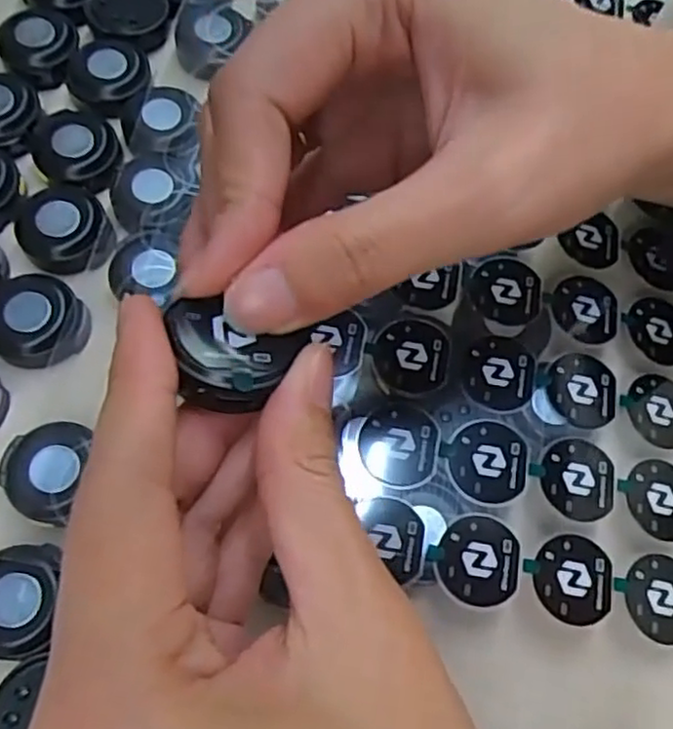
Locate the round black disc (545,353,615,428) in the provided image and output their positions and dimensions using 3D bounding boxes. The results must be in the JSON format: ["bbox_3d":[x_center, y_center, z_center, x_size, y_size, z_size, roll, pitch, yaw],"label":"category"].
[{"bbox_3d":[0.078,0.007,0.218,0.022,0.004,0.023,2,67,-5],"label":"round black disc"}]

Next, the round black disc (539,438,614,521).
[{"bbox_3d":[0.073,0.034,0.209,0.022,0.004,0.024,2,67,-5],"label":"round black disc"}]

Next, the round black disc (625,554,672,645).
[{"bbox_3d":[0.094,0.068,0.201,0.023,0.004,0.024,5,66,-11],"label":"round black disc"}]

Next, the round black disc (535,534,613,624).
[{"bbox_3d":[0.068,0.061,0.197,0.021,0.004,0.024,13,67,0],"label":"round black disc"}]

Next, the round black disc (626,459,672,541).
[{"bbox_3d":[0.099,0.041,0.213,0.021,0.006,0.023,2,67,-5],"label":"round black disc"}]

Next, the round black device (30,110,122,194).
[{"bbox_3d":[-0.094,-0.077,0.247,0.033,0.012,0.027,40,69,11],"label":"round black device"}]

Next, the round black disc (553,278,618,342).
[{"bbox_3d":[0.083,-0.018,0.231,0.023,0.004,0.022,3,71,-9],"label":"round black disc"}]

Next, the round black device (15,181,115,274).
[{"bbox_3d":[-0.093,-0.046,0.235,0.029,0.013,0.030,2,67,-5],"label":"round black device"}]

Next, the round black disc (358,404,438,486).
[{"bbox_3d":[0.019,0.024,0.209,0.023,0.004,0.024,2,67,-5],"label":"round black disc"}]

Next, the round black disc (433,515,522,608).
[{"bbox_3d":[0.040,0.055,0.196,0.023,0.004,0.024,2,67,-5],"label":"round black disc"}]

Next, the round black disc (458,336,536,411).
[{"bbox_3d":[0.051,0.002,0.218,0.024,0.004,0.024,2,67,-5],"label":"round black disc"}]

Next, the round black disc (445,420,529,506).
[{"bbox_3d":[0.045,0.029,0.208,0.024,0.004,0.025,2,67,-5],"label":"round black disc"}]

